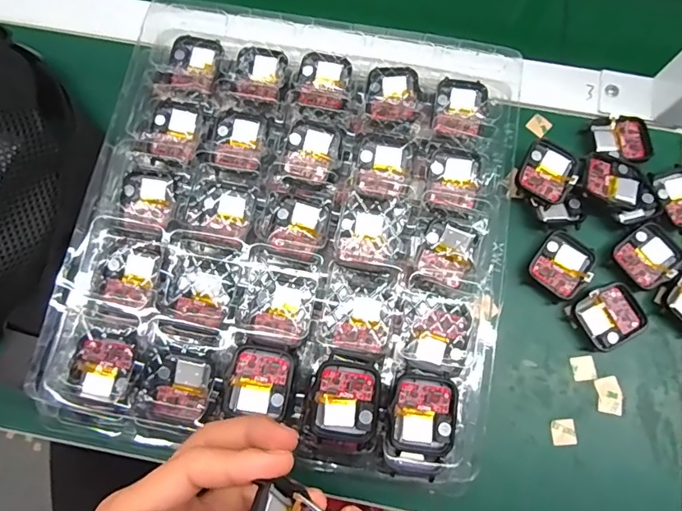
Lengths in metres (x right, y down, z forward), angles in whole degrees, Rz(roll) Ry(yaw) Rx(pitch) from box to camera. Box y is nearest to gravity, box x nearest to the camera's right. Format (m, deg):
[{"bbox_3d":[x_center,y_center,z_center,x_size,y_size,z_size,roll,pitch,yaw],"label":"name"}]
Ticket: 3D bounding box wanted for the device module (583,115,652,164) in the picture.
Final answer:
[{"bbox_3d":[0.206,-0.086,0.340,0.045,0.007,0.037,-3,73,-1],"label":"device module"}]

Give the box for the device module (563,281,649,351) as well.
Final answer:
[{"bbox_3d":[0.180,0.041,0.310,0.043,0.012,0.037,-28,75,-9],"label":"device module"}]

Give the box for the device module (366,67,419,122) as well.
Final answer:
[{"bbox_3d":[0.037,-0.114,0.325,0.035,0.008,0.041,3,73,0],"label":"device module"}]

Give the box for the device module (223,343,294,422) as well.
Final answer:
[{"bbox_3d":[-0.047,0.074,0.271,0.035,0.008,0.040,10,73,3],"label":"device module"}]

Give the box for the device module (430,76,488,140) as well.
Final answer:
[{"bbox_3d":[0.084,-0.102,0.321,0.037,0.008,0.041,13,73,4],"label":"device module"}]

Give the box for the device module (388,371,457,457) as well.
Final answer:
[{"bbox_3d":[0.048,0.092,0.267,0.037,0.011,0.043,10,73,3],"label":"device module"}]

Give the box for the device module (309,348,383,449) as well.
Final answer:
[{"bbox_3d":[0.003,0.083,0.265,0.038,0.012,0.047,12,73,3],"label":"device module"}]

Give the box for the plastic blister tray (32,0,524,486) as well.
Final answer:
[{"bbox_3d":[-0.030,-0.017,0.310,0.266,0.043,0.288,11,73,3],"label":"plastic blister tray"}]

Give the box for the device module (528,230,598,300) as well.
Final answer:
[{"bbox_3d":[0.154,0.006,0.317,0.037,0.007,0.042,31,75,9],"label":"device module"}]

